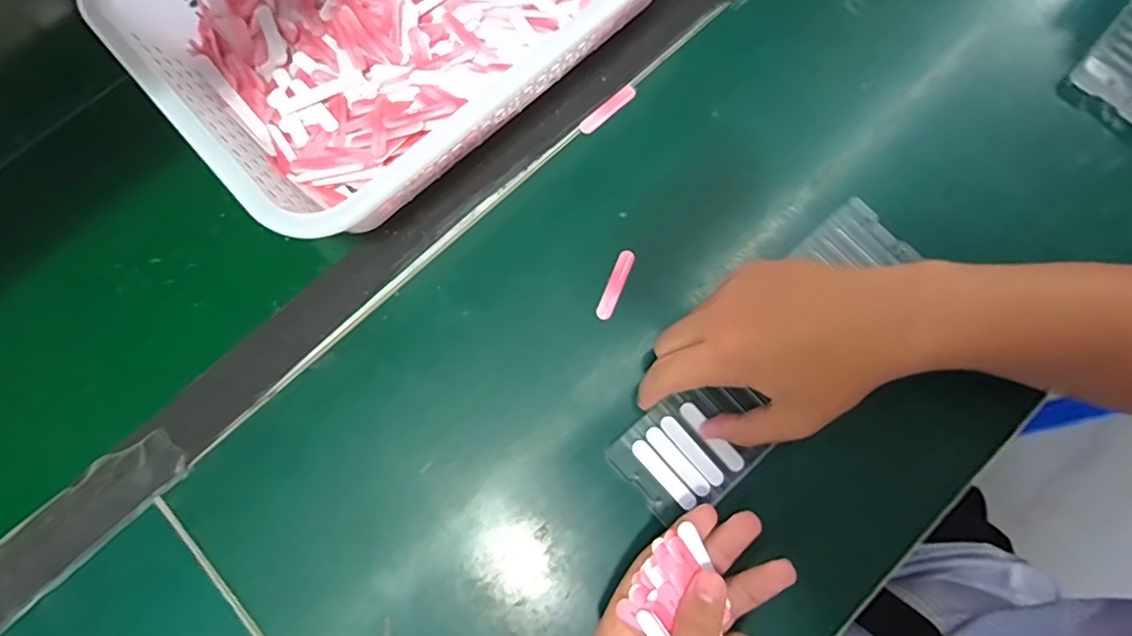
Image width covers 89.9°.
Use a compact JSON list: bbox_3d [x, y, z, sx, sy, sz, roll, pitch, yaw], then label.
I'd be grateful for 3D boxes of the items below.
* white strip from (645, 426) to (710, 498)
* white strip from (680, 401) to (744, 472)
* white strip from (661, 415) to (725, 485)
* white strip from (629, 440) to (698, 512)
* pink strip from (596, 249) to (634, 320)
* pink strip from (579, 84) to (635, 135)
[{"bbox_3d":[0.069,0.089,0.351,0.011,0.004,0.051,-41,79,-8],"label":"white strip"},{"bbox_3d":[0.090,0.074,0.352,0.011,0.005,0.051,-38,75,-8],"label":"white strip"},{"bbox_3d":[0.079,0.083,0.353,0.010,0.004,0.051,-40,78,-8],"label":"white strip"},{"bbox_3d":[0.060,0.096,0.351,0.011,0.005,0.049,-42,79,-8],"label":"white strip"},{"bbox_3d":[0.034,-0.023,0.388,0.011,0.004,0.050,22,78,7],"label":"pink strip"},{"bbox_3d":[0.031,-0.154,0.416,0.052,0.004,0.011,-42,79,-8],"label":"pink strip"}]

